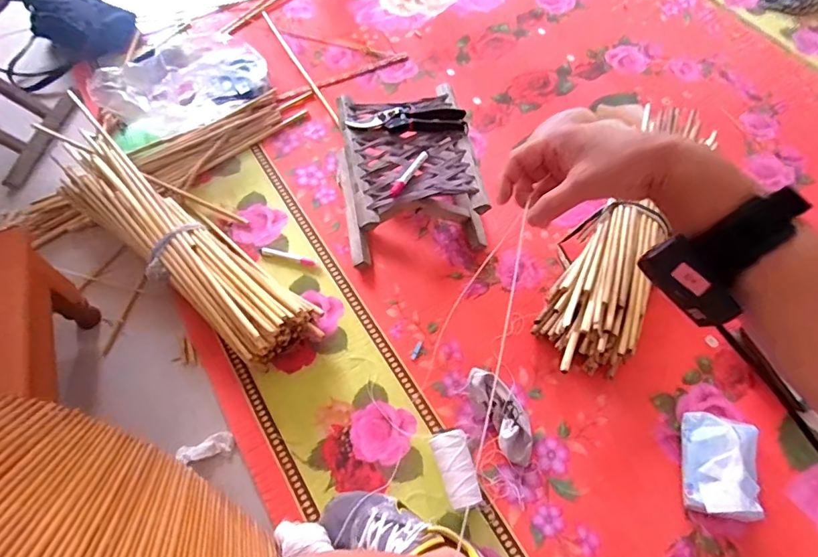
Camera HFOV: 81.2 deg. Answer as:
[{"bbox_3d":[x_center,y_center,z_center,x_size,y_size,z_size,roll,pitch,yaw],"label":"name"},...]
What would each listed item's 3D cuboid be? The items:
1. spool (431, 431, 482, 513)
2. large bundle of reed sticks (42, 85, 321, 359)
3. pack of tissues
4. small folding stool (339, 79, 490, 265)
[{"bbox_3d":[0.071,0.287,0.717,0.054,0.048,0.107,-11,63,-7],"label":"spool"},{"bbox_3d":[-0.457,-0.095,0.884,0.700,0.097,0.157,37,67,16],"label":"large bundle of reed sticks"},{"bbox_3d":[0.467,0.280,0.721,0.082,0.066,0.144,12,63,5],"label":"pack of tissues"},{"bbox_3d":[0.003,-0.183,0.900,0.246,0.174,0.298,-11,63,-7],"label":"small folding stool"}]

